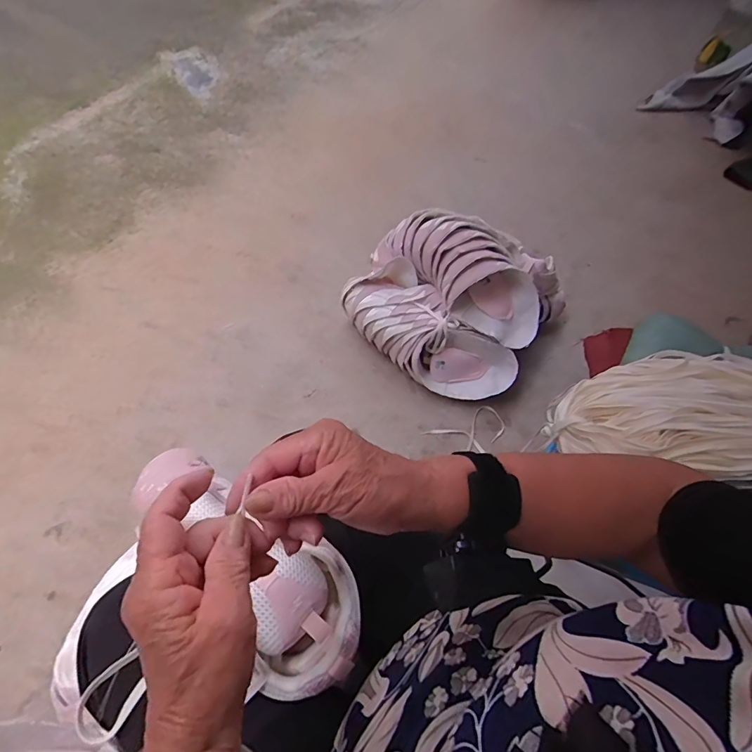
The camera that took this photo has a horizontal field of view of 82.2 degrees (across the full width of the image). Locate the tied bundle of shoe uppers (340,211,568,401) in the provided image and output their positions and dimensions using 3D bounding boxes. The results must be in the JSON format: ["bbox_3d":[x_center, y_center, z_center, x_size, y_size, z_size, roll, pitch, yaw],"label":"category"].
[{"bbox_3d":[0.174,-0.195,0.989,0.434,0.230,0.368,30,62,12],"label":"tied bundle of shoe uppers"}]

